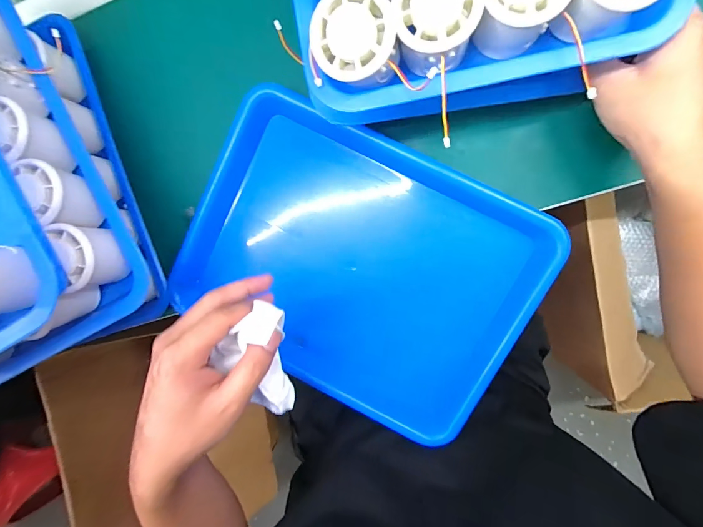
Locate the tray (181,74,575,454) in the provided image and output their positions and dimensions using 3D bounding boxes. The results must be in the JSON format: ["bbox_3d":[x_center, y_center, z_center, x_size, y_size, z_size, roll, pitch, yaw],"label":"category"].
[{"bbox_3d":[-0.002,0.002,0.369,0.348,0.046,0.257,27,97,5],"label":"tray"}]

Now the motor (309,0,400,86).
[{"bbox_3d":[0.002,-0.155,0.254,0.058,0.041,0.059,1,94,8],"label":"motor"}]

